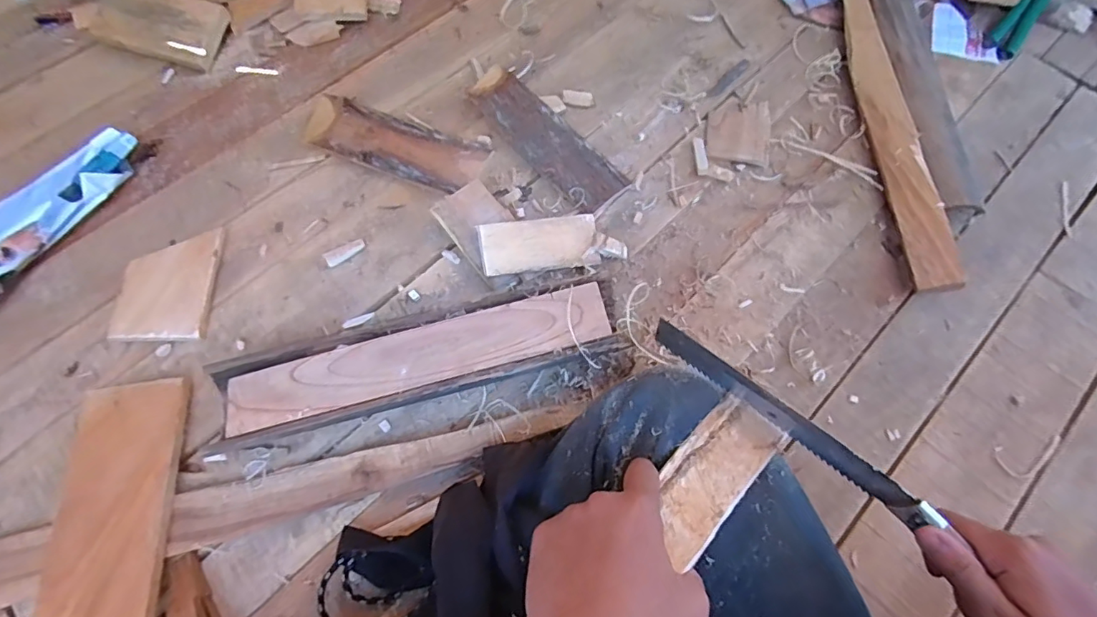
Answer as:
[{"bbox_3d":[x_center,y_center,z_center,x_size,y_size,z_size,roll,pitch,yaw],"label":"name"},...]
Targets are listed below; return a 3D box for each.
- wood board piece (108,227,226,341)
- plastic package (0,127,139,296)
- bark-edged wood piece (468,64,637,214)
[{"bbox_3d":[-0.428,-0.026,0.591,0.092,0.018,0.131,-3,67,-3],"label":"wood board piece"},{"bbox_3d":[-0.583,-0.102,0.595,0.081,0.053,0.268,23,68,8],"label":"plastic package"},{"bbox_3d":[-0.007,-0.225,0.681,0.075,0.032,0.246,-39,74,-16],"label":"bark-edged wood piece"}]

